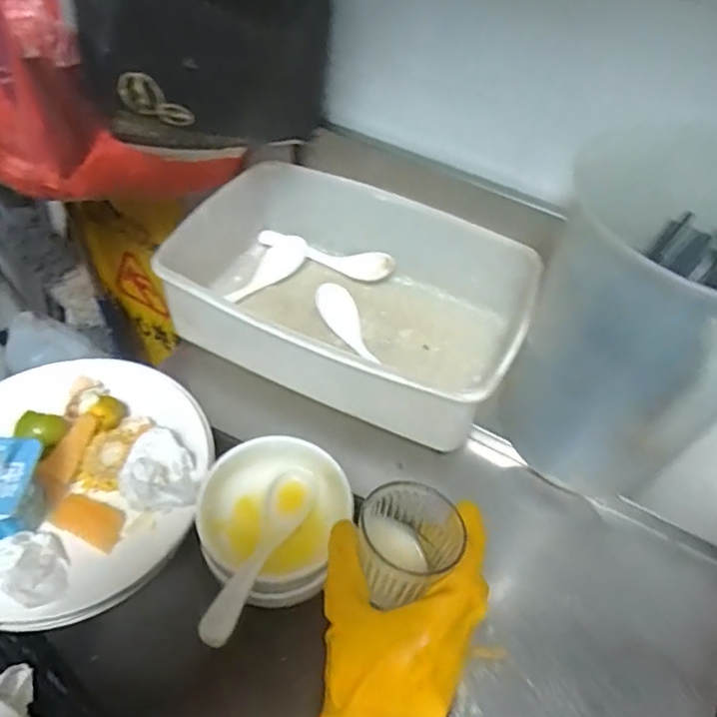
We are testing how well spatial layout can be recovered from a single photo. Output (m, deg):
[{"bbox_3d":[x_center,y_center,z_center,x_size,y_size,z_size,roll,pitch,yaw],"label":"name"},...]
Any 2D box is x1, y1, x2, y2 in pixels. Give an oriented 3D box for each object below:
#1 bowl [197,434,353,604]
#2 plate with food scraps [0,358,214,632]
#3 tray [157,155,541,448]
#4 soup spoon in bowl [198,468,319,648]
[{"bbox_3d":[-0.070,0.121,0.455,0.112,0.056,0.118,3,42,-2],"label":"bowl"},{"bbox_3d":[-0.239,0.084,0.472,0.214,0.088,0.220,3,42,-2],"label":"plate with food scraps"},{"bbox_3d":[-0.006,-0.066,0.610,0.331,0.117,0.235,18,44,14],"label":"tray"},{"bbox_3d":[-0.067,0.132,0.421,0.036,0.026,0.167,13,20,9],"label":"soup spoon in bowl"}]

